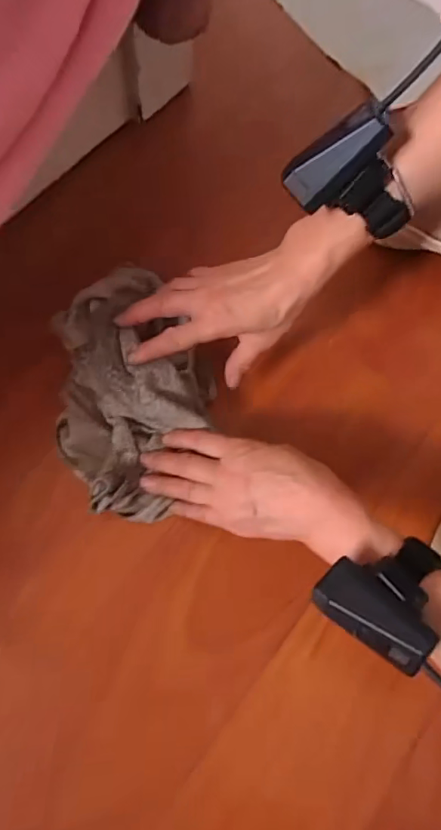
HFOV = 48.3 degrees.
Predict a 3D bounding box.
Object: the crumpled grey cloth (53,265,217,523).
[{"bbox_3d":[-0.078,-0.028,0.440,0.135,0.067,0.227,-3,69,-2],"label":"crumpled grey cloth"}]

